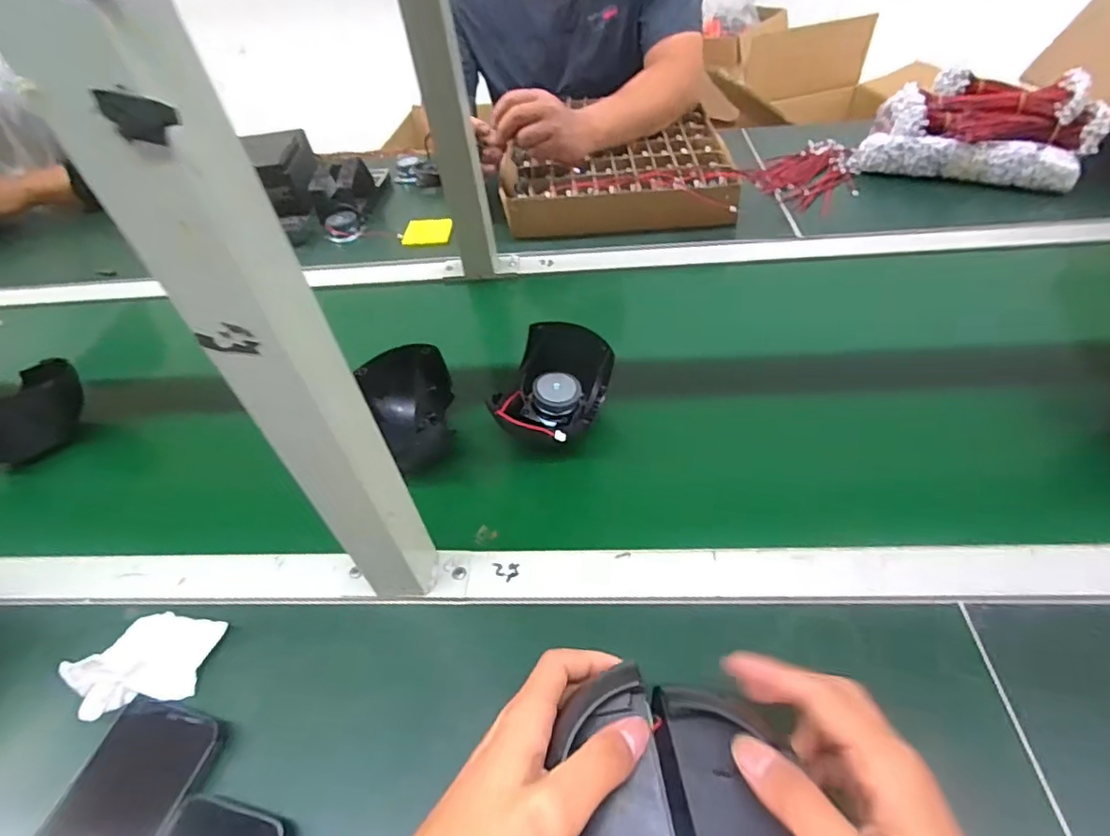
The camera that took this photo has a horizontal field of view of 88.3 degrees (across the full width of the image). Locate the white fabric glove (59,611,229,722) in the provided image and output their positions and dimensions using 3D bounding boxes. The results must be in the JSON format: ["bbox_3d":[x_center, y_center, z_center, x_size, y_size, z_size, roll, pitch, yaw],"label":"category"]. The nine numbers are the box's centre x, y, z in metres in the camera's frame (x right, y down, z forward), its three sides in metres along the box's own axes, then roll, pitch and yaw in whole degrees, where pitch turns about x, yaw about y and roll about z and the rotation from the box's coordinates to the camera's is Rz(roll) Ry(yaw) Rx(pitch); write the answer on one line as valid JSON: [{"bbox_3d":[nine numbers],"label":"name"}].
[{"bbox_3d":[-0.284,0.168,0.398,0.062,0.041,0.074,1,46,7],"label":"white fabric glove"}]

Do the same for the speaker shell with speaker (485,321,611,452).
[{"bbox_3d":[0.001,-0.020,0.511,0.079,0.057,0.136,9,48,15],"label":"speaker shell with speaker"}]

